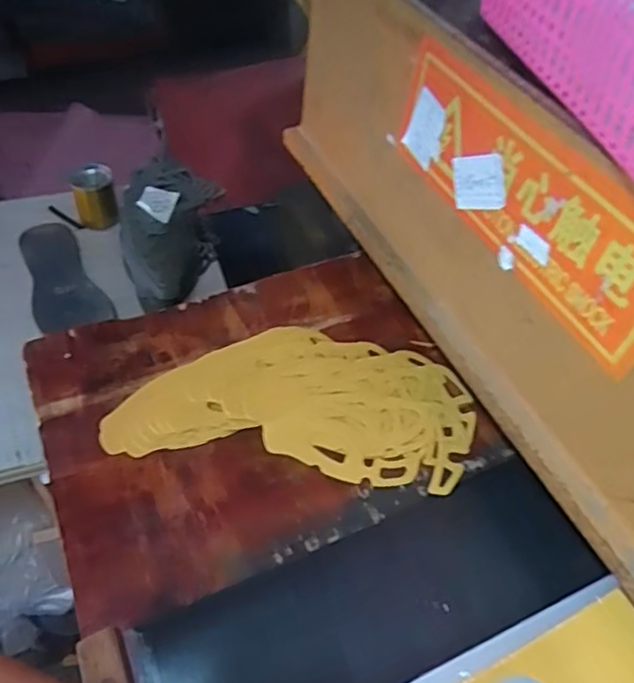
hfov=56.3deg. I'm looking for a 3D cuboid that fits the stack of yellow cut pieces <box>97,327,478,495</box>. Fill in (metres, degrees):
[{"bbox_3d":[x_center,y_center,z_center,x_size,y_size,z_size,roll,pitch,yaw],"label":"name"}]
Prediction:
[{"bbox_3d":[-0.022,0.059,0.678,0.406,0.035,0.190,6,51,2],"label":"stack of yellow cut pieces"}]

